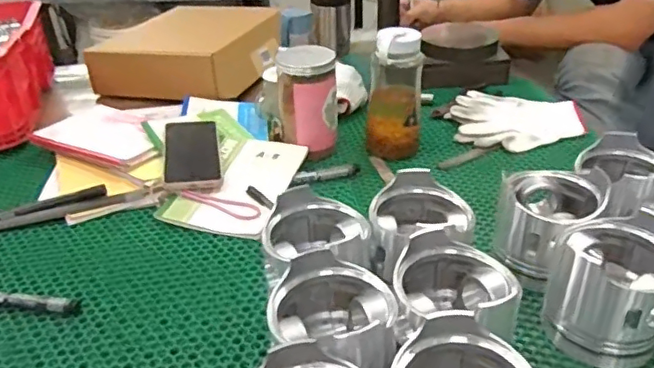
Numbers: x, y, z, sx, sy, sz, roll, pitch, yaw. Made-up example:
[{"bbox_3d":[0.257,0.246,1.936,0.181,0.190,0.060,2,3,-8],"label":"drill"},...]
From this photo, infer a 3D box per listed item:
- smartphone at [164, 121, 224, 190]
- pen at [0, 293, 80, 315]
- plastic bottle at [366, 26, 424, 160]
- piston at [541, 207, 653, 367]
[{"bbox_3d":[-0.190,-0.047,0.811,0.074,0.012,0.185,2,33,-16],"label":"smartphone"},{"bbox_3d":[-0.328,0.119,0.597,0.146,0.013,0.018,4,35,8],"label":"pen"},{"bbox_3d":[0.095,-0.121,0.804,0.077,0.177,0.060,1,32,4],"label":"plastic bottle"},{"bbox_3d":[0.260,0.093,0.527,0.099,0.105,0.099,16,36,26],"label":"piston"}]

